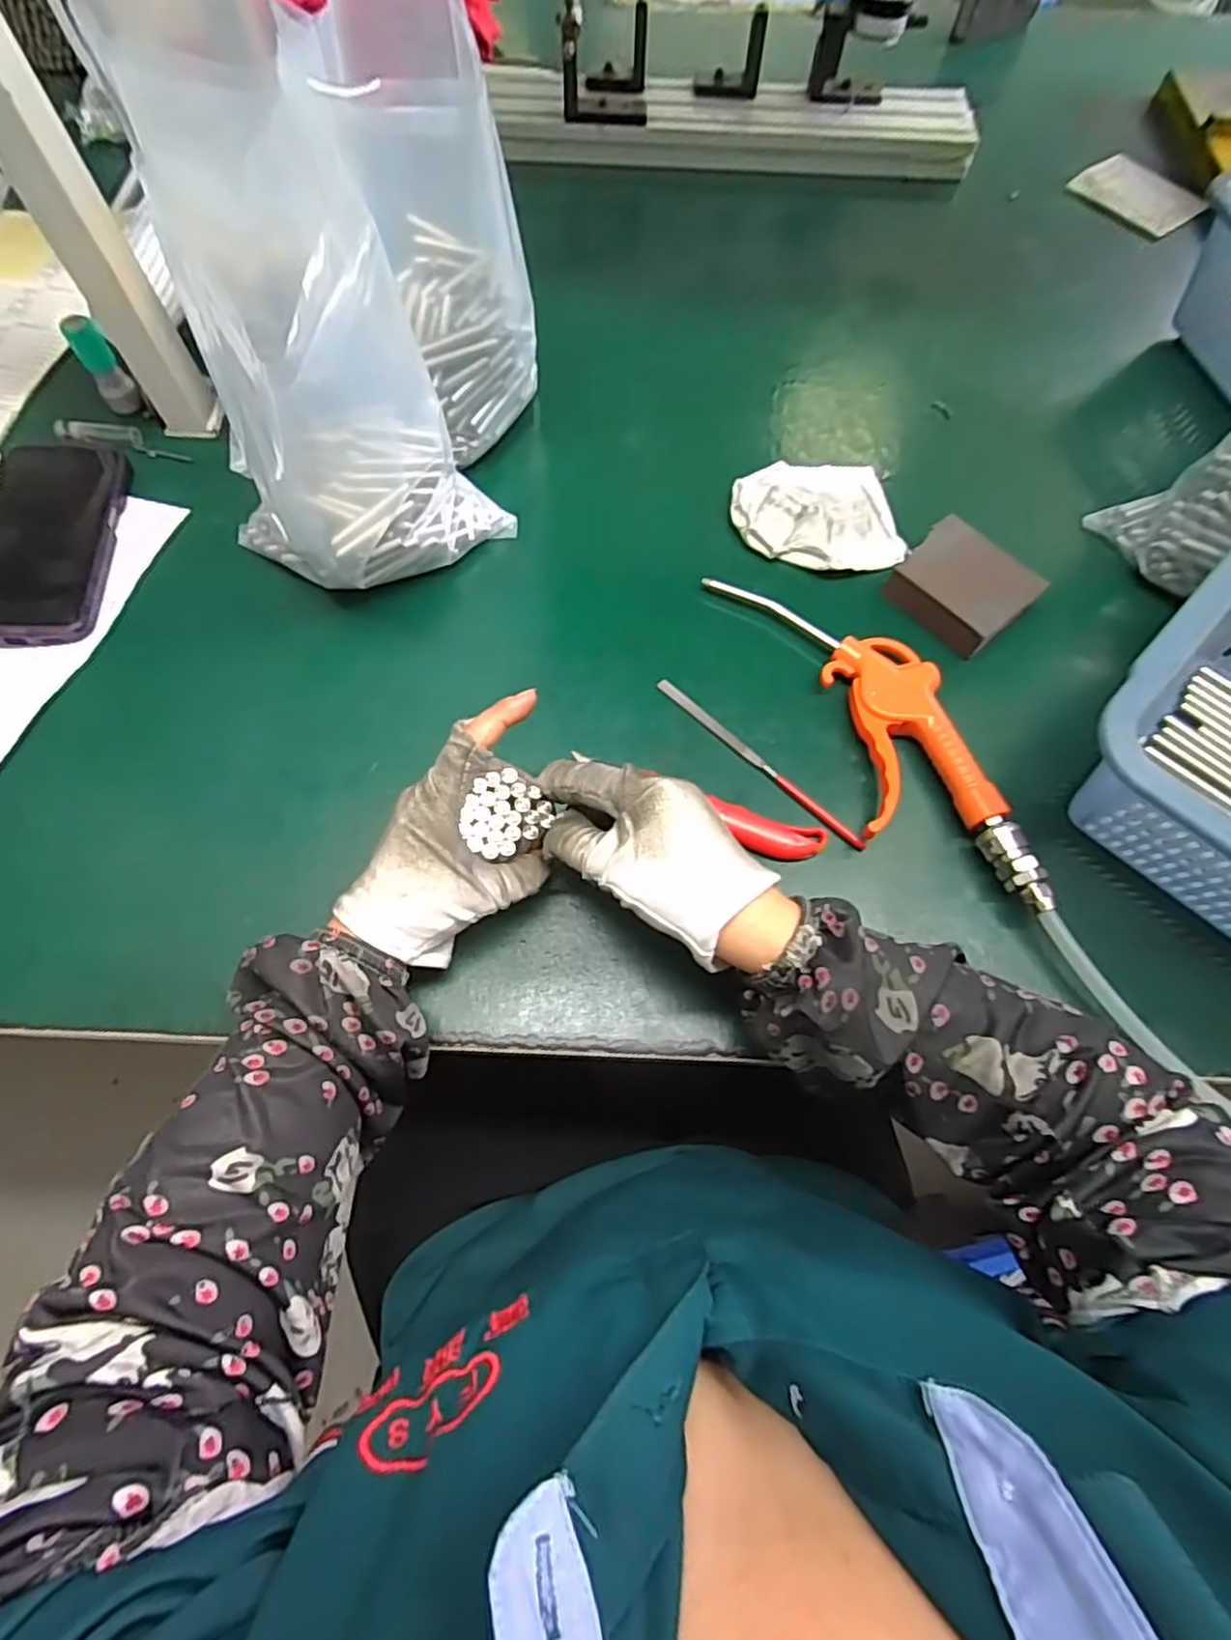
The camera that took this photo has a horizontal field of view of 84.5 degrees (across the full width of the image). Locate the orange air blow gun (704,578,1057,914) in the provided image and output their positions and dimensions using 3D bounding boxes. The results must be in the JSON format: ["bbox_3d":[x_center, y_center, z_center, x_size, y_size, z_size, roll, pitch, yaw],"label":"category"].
[{"bbox_3d":[0.158,-0.060,0.410,0.091,0.028,0.264,-18,67,-9],"label":"orange air blow gun"}]

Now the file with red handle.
[{"bbox_3d":[0.085,-0.036,0.409,0.157,0.005,0.008,43,72,16],"label":"file with red handle"}]

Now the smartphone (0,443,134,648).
[{"bbox_3d":[-0.388,-0.194,0.461,0.084,0.016,0.175,-6,66,-4],"label":"smartphone"}]

